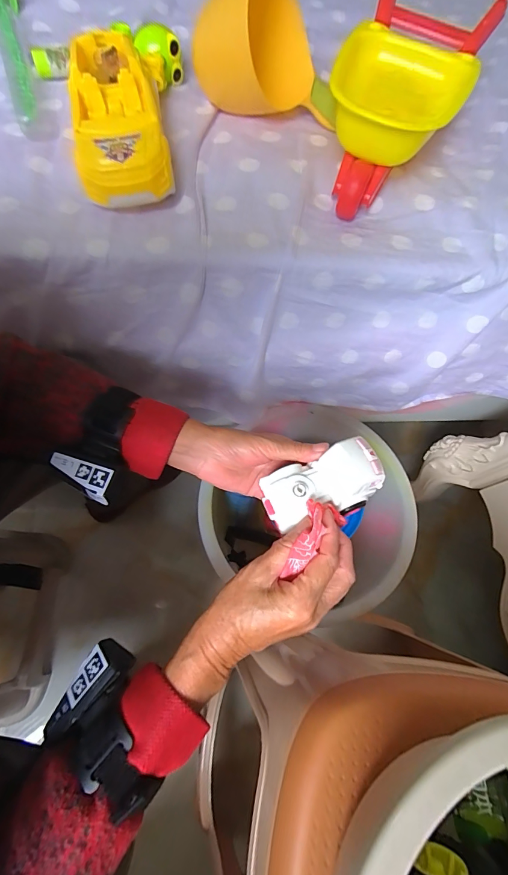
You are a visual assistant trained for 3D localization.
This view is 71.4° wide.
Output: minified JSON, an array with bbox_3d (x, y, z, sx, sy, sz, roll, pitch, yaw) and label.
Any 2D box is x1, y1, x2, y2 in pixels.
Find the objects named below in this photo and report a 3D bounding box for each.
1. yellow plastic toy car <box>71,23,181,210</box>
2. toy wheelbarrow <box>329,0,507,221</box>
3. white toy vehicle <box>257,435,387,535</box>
[{"bbox_3d":[-0.130,-0.327,0.353,0.110,0.054,0.213,-2,71,-7],"label":"yellow plastic toy car"},{"bbox_3d":[0.148,-0.373,0.389,0.141,0.080,0.279,30,70,4],"label":"toy wheelbarrow"},{"bbox_3d":[0.058,0.043,0.305,0.099,0.035,0.051,-23,71,9],"label":"white toy vehicle"}]

